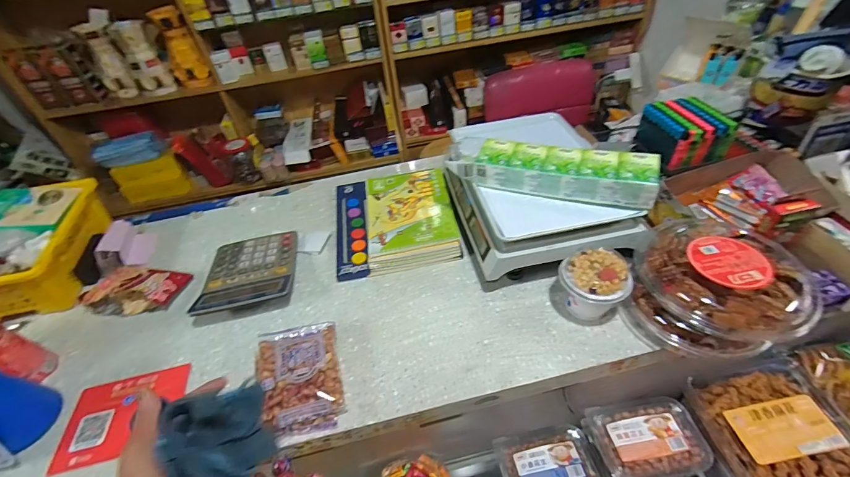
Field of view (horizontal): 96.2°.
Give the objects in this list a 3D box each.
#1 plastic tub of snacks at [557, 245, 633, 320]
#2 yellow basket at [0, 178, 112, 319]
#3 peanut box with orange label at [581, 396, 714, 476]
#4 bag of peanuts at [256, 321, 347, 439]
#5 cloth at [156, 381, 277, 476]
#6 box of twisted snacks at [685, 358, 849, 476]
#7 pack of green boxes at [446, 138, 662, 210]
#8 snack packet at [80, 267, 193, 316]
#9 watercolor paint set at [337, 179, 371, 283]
[{"bbox_3d":[0.241,0.073,0.557,0.084,0.094,0.079,-4,45,4],"label":"plastic tub of snacks"},{"bbox_3d":[-0.750,0.027,0.710,0.192,0.136,0.282,-12,45,-5],"label":"yellow basket"},{"bbox_3d":[0.375,0.344,0.651,0.174,0.042,0.121,-8,45,-1],"label":"peanut box with orange label"},{"bbox_3d":[-0.174,0.190,0.534,0.108,0.050,0.150,-14,45,-7],"label":"bag of peanuts"},{"bbox_3d":[-0.191,0.197,0.361,0.084,0.107,0.030,-12,5,-28],"label":"cloth"},{"bbox_3d":[0.567,0.307,0.622,0.204,0.048,0.201,-8,45,-1],"label":"box of twisted snacks"},{"bbox_3d":[0.194,-0.111,0.610,0.310,0.056,0.079,13,48,20],"label":"pack of green boxes"},{"bbox_3d":[-0.517,0.086,0.685,0.157,0.051,0.091,-4,45,4],"label":"snack packet"},{"bbox_3d":[-0.147,-0.033,0.769,0.066,0.022,0.283,-10,45,-3],"label":"watercolor paint set"}]

